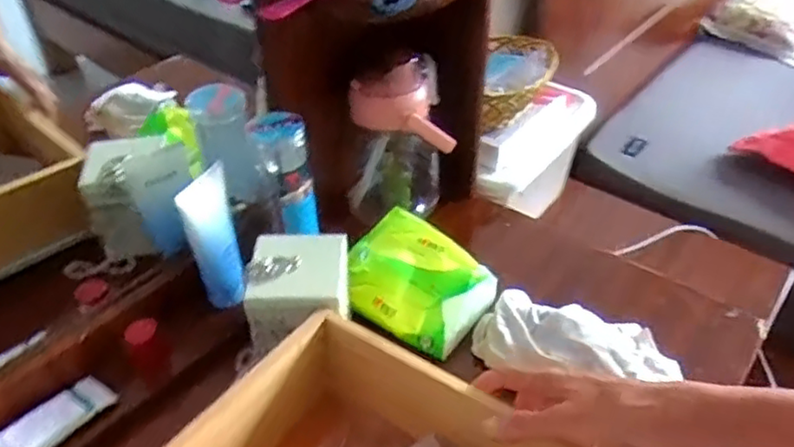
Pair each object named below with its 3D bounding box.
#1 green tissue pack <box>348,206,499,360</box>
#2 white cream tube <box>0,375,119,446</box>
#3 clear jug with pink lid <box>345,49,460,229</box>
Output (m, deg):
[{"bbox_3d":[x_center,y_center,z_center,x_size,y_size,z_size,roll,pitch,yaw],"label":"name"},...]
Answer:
[{"bbox_3d":[0.020,0.056,0.664,0.139,0.070,0.103,29,48,31],"label":"green tissue pack"},{"bbox_3d":[-0.299,0.174,0.544,0.031,0.027,0.134,21,45,25],"label":"white cream tube"},{"bbox_3d":[0.005,-0.084,0.734,0.100,0.185,0.085,-30,48,-30],"label":"clear jug with pink lid"}]

